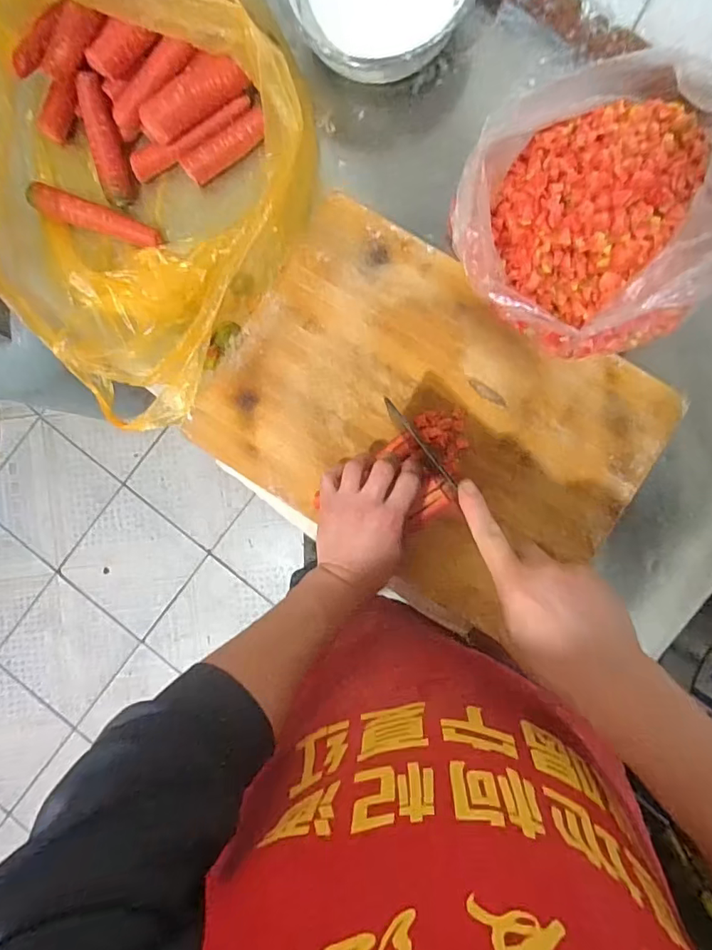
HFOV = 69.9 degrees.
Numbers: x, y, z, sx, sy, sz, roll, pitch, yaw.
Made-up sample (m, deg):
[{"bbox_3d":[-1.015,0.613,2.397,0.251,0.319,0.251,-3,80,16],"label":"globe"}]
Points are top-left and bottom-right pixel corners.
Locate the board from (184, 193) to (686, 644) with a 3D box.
[{"bbox_3d":[0.075,-0.054,0.532,0.422,0.026,0.314,31,91,3],"label":"board"}]

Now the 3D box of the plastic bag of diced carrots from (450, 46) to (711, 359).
[{"bbox_3d":[0.207,-0.238,0.469,0.235,0.119,0.231,-3,90,3],"label":"plastic bag of diced carrots"}]

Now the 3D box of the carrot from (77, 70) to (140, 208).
[{"bbox_3d":[-0.272,-0.363,0.557,0.035,0.025,0.124,-12,105,3],"label":"carrot"}]

